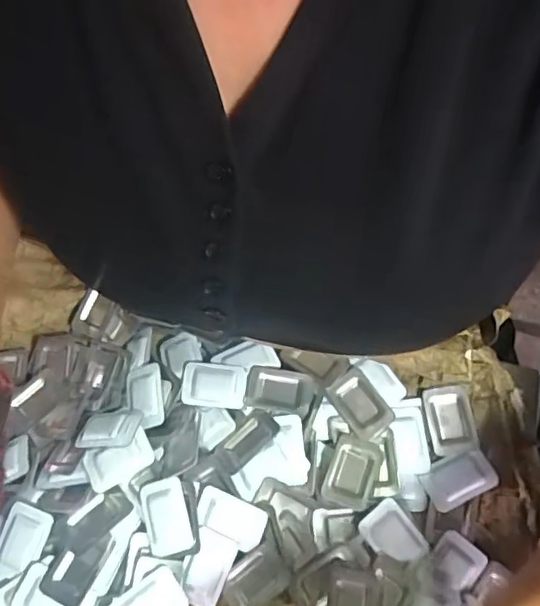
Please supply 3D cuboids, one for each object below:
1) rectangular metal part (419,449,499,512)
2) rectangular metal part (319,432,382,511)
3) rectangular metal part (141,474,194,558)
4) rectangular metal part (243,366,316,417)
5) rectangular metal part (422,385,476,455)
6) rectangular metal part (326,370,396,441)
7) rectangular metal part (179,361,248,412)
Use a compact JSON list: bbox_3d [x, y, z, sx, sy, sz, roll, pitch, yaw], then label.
[{"bbox_3d":[0.108,0.101,0.332,0.038,0.007,0.026,-26,65,-6],"label":"rectangular metal part"},{"bbox_3d":[0.047,0.097,0.333,0.028,0.005,0.039,17,68,13],"label":"rectangular metal part"},{"bbox_3d":[-0.060,0.122,0.329,0.026,0.010,0.042,-16,65,-2],"label":"rectangular metal part"},{"bbox_3d":[0.006,0.054,0.354,0.041,0.004,0.026,10,67,10],"label":"rectangular metal part"},{"bbox_3d":[0.107,0.070,0.345,0.026,0.010,0.040,-5,65,3],"label":"rectangular metal part"},{"bbox_3d":[0.055,0.061,0.350,0.025,0.005,0.040,-32,66,-9],"label":"rectangular metal part"},{"bbox_3d":[-0.035,0.051,0.361,0.040,0.006,0.028,3,66,7],"label":"rectangular metal part"}]

